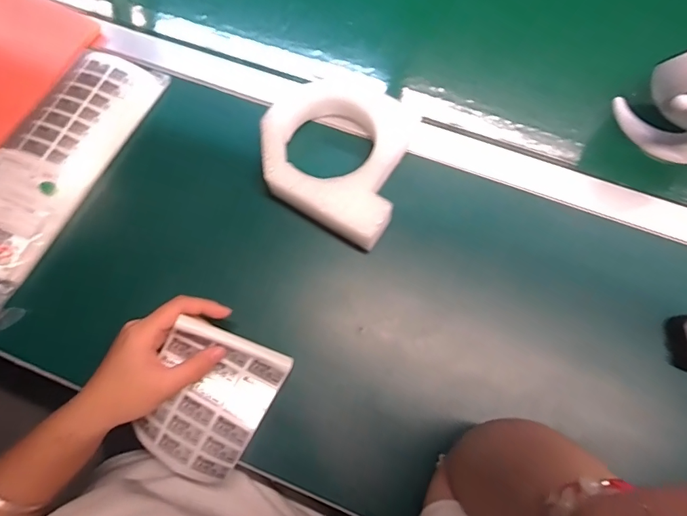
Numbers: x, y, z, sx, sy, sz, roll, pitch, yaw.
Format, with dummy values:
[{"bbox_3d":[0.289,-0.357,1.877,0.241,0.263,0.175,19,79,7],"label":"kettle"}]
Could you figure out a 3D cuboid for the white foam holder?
[{"bbox_3d":[-0.008,-0.103,0.440,0.164,0.054,0.149,29,74,10],"label":"white foam holder"}]

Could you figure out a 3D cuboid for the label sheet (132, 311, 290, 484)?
[{"bbox_3d":[-0.119,0.124,0.355,0.102,0.024,0.123,26,81,0],"label":"label sheet"}]

